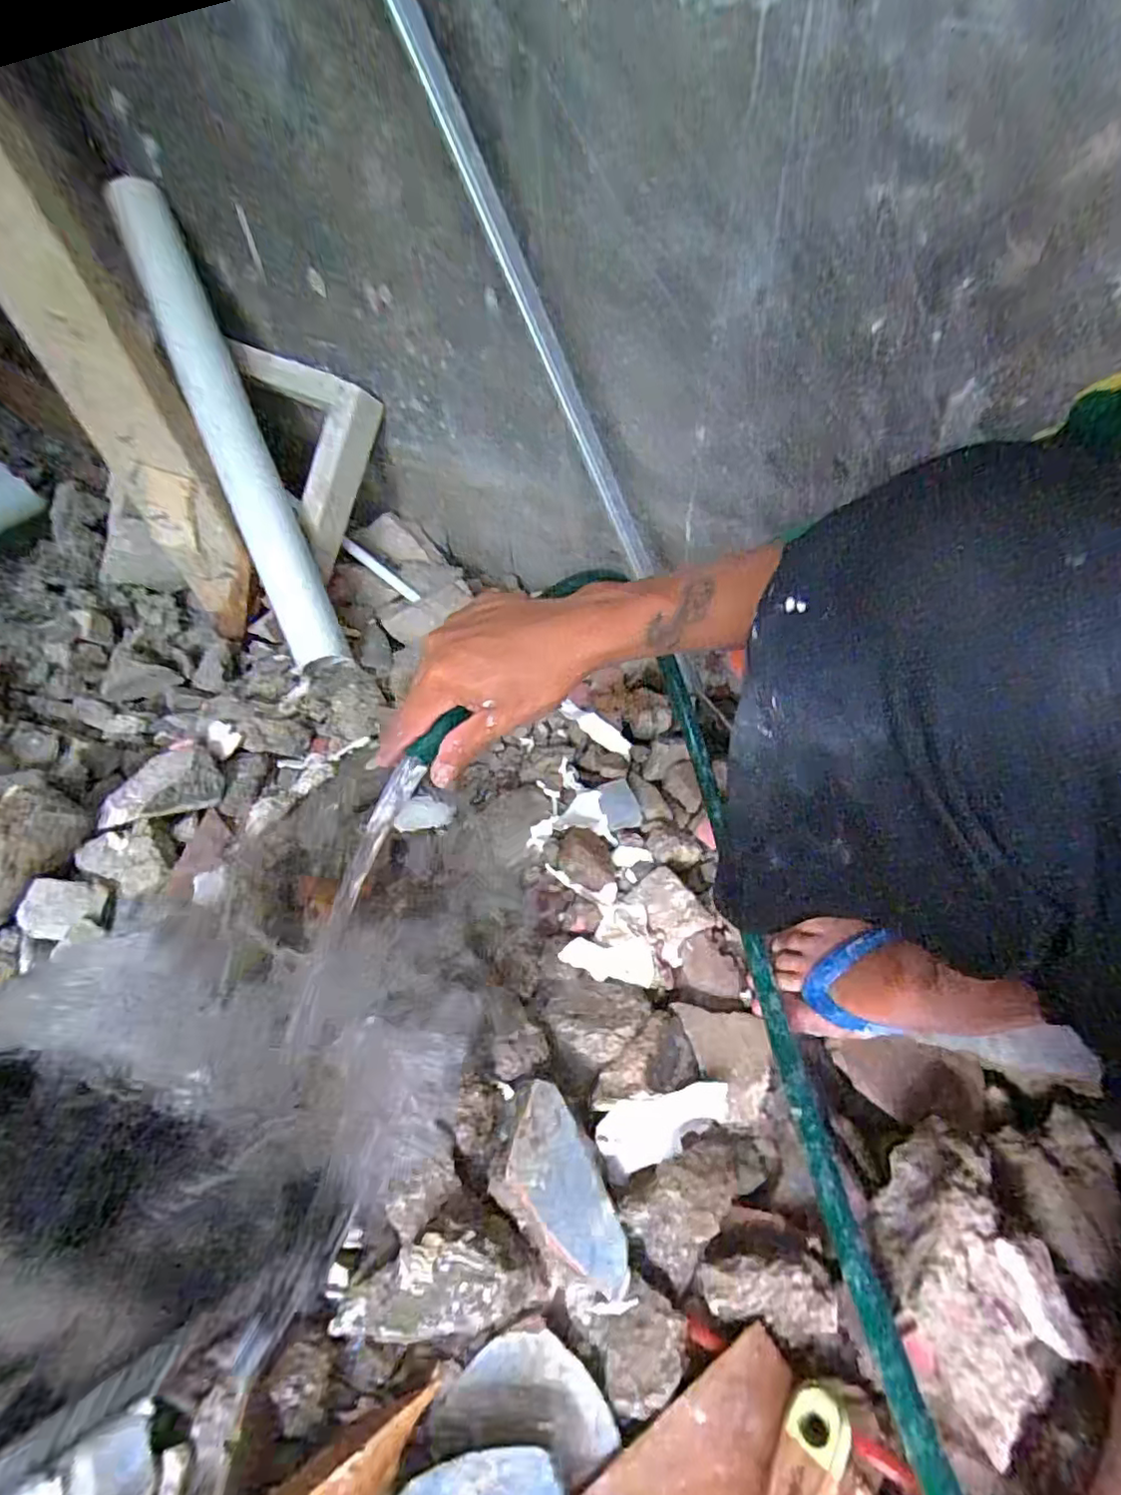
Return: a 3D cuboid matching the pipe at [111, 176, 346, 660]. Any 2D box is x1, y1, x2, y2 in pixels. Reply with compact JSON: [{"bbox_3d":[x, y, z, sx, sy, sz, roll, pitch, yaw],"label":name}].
[{"bbox_3d":[-0.451,-0.424,0.864,0.080,0.635,0.074,-23,9,-20],"label":"pipe"}]

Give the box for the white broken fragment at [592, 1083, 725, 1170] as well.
[{"bbox_3d":[0.079,0.287,0.473,0.101,0.015,0.048,-12,86,-1],"label":"white broken fragment"}]

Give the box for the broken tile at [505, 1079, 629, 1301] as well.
[{"bbox_3d":[0.002,0.307,0.431,0.055,0.013,0.126,-22,61,-20],"label":"broken tile"}]

